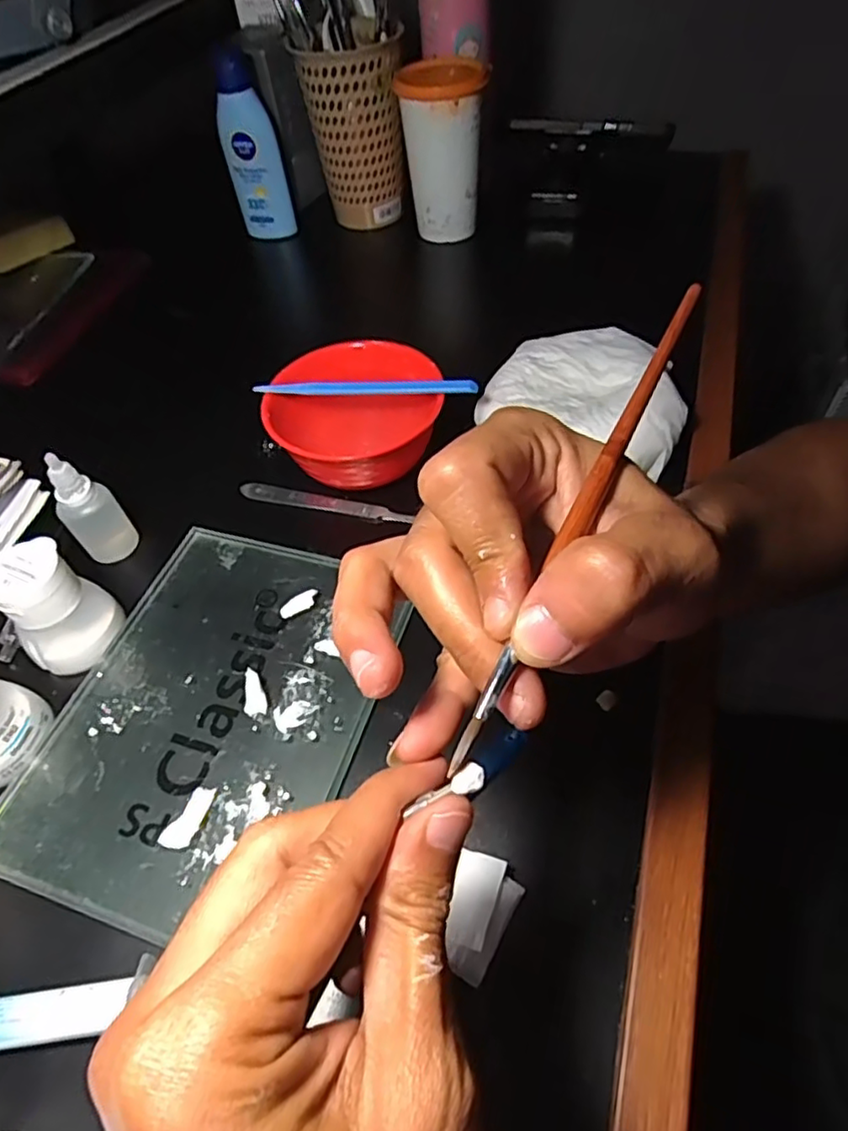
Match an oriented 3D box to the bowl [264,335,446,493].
[{"bbox_3d":[-0.044,-0.094,0.411,0.107,0.055,0.093,-16,53,-9],"label":"bowl"}]

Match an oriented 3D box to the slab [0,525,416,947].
[{"bbox_3d":[-0.104,0.068,0.318,0.150,0.011,0.200,14,54,14],"label":"slab"}]

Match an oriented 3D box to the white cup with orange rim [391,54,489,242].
[{"bbox_3d":[0.018,-0.368,0.568,0.068,0.126,0.076,6,53,8],"label":"white cup with orange rim"}]

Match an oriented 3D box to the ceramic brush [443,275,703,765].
[{"bbox_3d":[0.049,-0.022,0.181,0.005,0.005,0.175,23,70,20],"label":"ceramic brush"}]

